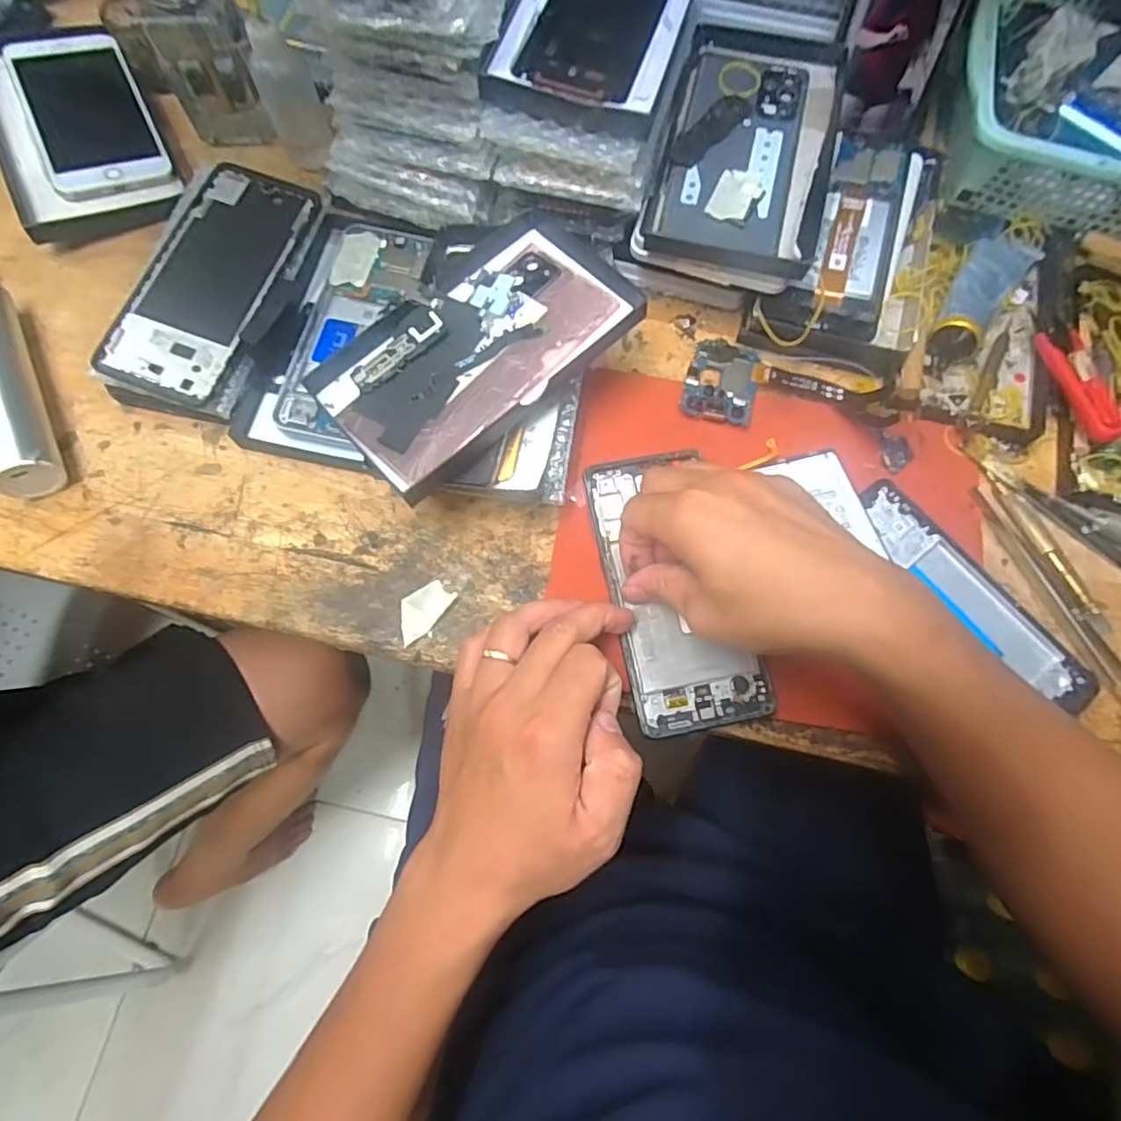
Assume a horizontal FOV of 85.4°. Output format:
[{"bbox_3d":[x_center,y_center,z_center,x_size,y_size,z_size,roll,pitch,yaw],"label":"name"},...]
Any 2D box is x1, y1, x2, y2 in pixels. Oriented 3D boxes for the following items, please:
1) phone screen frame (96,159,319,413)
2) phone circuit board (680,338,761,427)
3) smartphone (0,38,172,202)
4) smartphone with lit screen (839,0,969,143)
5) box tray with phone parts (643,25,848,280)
[{"bbox_3d":[-0.215,-0.175,0.378,0.085,0.012,0.161,16,75,-2],"label":"phone screen frame"},{"bbox_3d":[0.106,-0.119,0.400,0.045,0.006,0.065,13,65,4],"label":"phone circuit board"},{"bbox_3d":[-0.336,-0.317,0.434,0.074,0.012,0.136,-24,80,-18],"label":"smartphone"},{"bbox_3d":[0.229,-0.356,0.398,0.076,0.137,0.011,1,54,10],"label":"smartphone with lit screen"},{"bbox_3d":[0.120,-0.268,0.388,0.102,0.019,0.188,15,73,3],"label":"box tray with phone parts"}]

